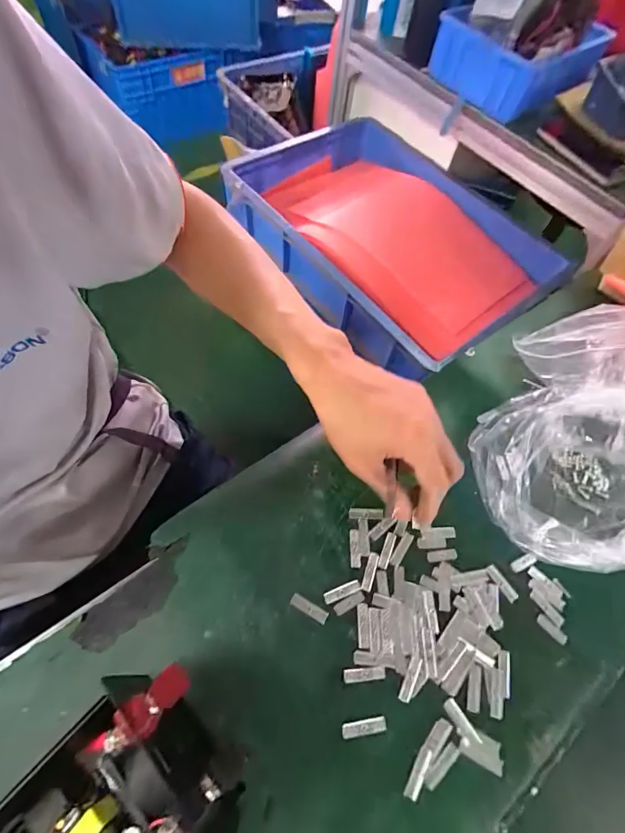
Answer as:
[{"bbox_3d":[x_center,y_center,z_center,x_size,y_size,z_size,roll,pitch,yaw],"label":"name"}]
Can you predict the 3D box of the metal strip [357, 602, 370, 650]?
[{"bbox_3d":[0.040,0.161,0.303,0.008,0.004,0.030,3,63,-5],"label":"metal strip"}]

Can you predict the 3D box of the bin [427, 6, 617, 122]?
[{"bbox_3d":[0.375,-0.666,0.740,0.224,0.112,0.250,41,67,14],"label":"bin"}]

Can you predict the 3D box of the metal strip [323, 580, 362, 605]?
[{"bbox_3d":[0.024,0.140,0.313,0.031,0.004,0.010,-16,67,-14],"label":"metal strip"}]

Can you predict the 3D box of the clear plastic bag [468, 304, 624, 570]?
[{"bbox_3d":[0.246,0.003,0.339,0.148,0.120,0.234,30,64,9],"label":"clear plastic bag"}]

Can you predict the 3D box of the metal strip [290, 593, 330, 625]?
[{"bbox_3d":[-0.003,0.149,0.305,0.030,0.004,0.009,28,64,8],"label":"metal strip"}]

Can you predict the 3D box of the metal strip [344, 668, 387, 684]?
[{"bbox_3d":[0.038,0.189,0.289,0.030,0.004,0.009,-2,64,-7],"label":"metal strip"}]

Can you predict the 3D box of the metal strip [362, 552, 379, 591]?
[{"bbox_3d":[0.048,0.127,0.323,0.008,0.004,0.031,20,63,4],"label":"metal strip"}]

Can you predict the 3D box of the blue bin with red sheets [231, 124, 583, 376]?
[{"bbox_3d":[0.175,-0.396,0.818,0.465,0.112,0.604,-38,73,-22],"label":"blue bin with red sheets"}]

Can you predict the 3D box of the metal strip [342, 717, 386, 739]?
[{"bbox_3d":[0.036,0.216,0.274,0.031,0.004,0.009,-4,64,-8],"label":"metal strip"}]

